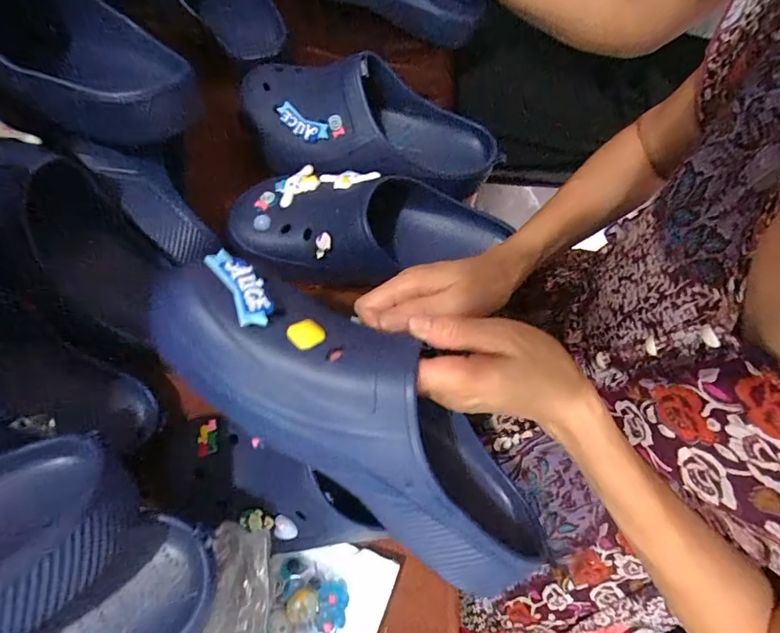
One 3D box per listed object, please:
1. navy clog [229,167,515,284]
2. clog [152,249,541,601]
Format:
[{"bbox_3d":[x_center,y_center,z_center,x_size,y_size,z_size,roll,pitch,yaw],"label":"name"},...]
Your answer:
[{"bbox_3d":[-0.019,-0.094,0.435,0.247,0.079,0.104,-1,69,-14],"label":"navy clog"},{"bbox_3d":[-0.012,0.061,0.283,0.287,0.079,0.097,41,73,-12],"label":"clog"}]

